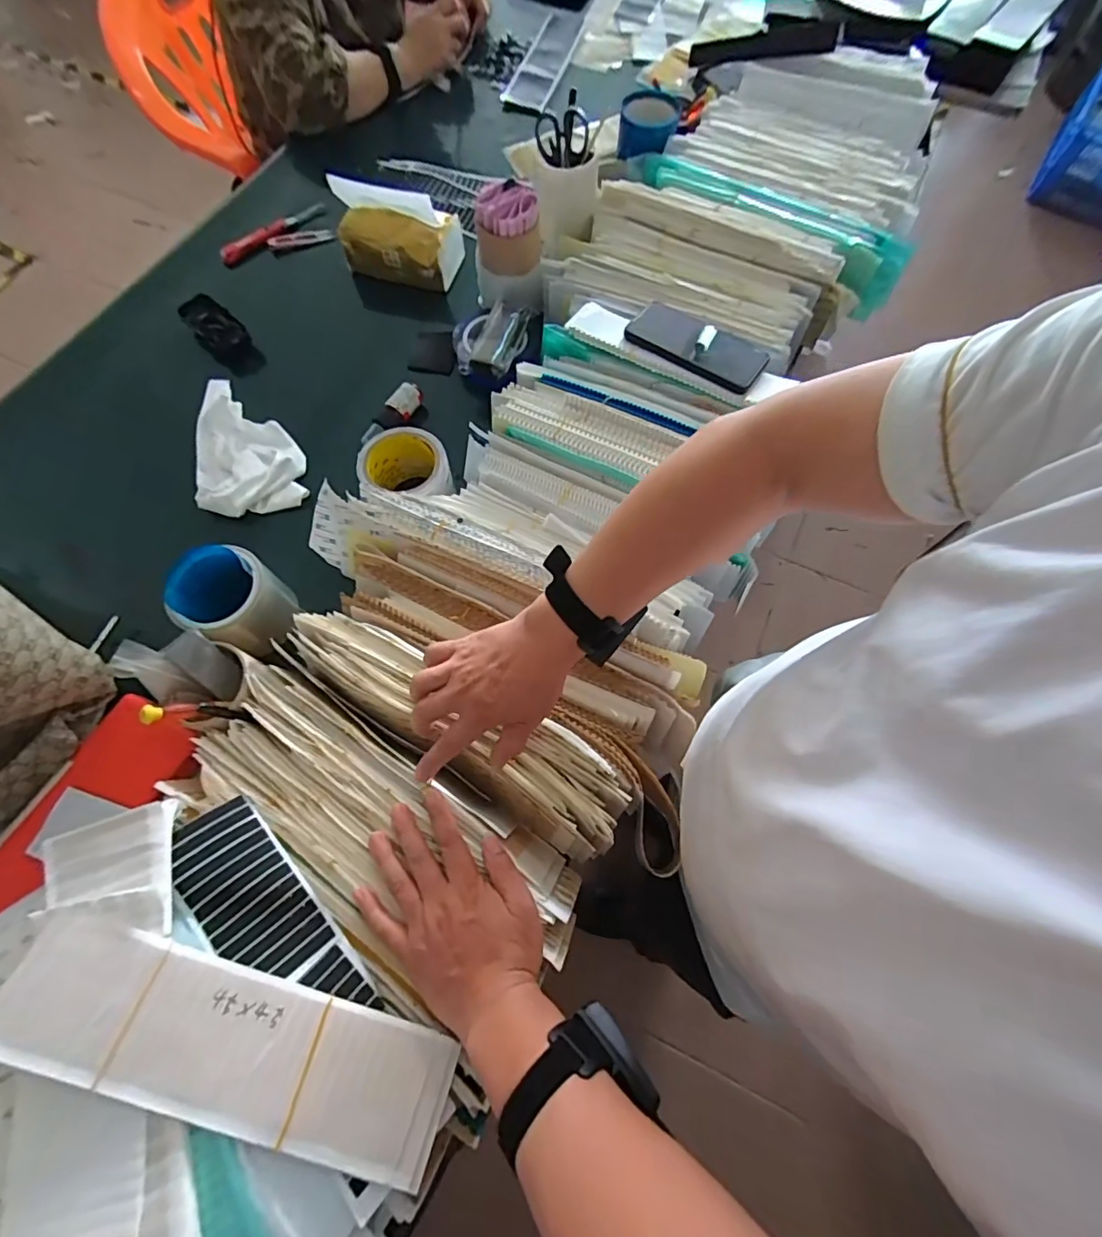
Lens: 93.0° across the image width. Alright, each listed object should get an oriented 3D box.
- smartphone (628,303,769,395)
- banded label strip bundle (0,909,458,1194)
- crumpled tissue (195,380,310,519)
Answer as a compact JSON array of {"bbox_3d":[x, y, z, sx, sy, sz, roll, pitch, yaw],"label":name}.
[{"bbox_3d":[0.174,-0.327,0.624,0.162,0.013,0.086,31,69,8],"label":"smartphone"},{"bbox_3d":[-0.212,0.287,0.351,0.294,0.012,0.080,23,55,-5],"label":"banded label strip bundle"},{"bbox_3d":[-0.401,-0.229,0.674,0.127,0.025,0.227,-23,71,-8],"label":"crumpled tissue"}]

